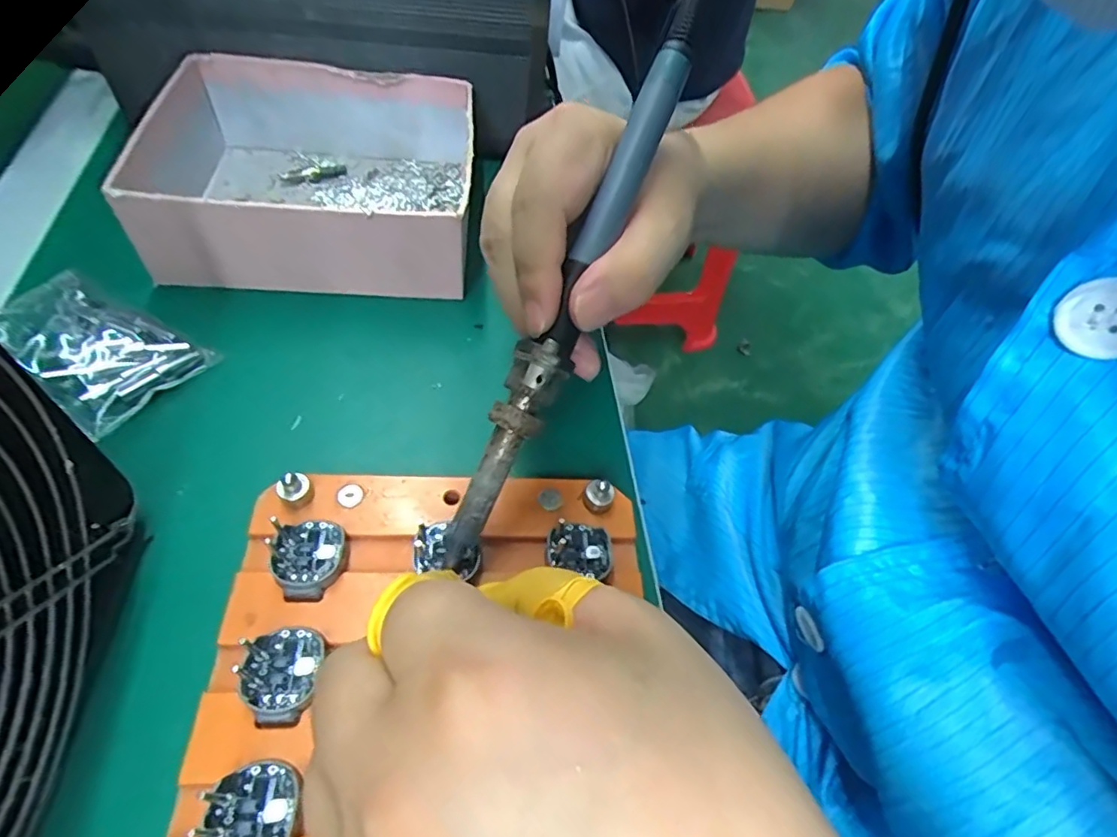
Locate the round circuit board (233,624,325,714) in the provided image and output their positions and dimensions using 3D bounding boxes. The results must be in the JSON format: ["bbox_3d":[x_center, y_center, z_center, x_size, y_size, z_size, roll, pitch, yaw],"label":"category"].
[{"bbox_3d":[-0.093,0.082,0.195,0.026,0.004,0.026,3,55,-4],"label":"round circuit board"}]

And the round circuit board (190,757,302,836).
[{"bbox_3d":[-0.092,0.116,0.171,0.027,0.005,0.028,3,55,-4],"label":"round circuit board"}]

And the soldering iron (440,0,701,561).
[{"bbox_3d":[0.009,-0.052,0.211,0.022,0.023,0.225,24,86,16],"label":"soldering iron"}]

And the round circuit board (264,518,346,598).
[{"bbox_3d":[-0.093,0.050,0.217,0.025,0.008,0.031,-19,60,-18],"label":"round circuit board"}]

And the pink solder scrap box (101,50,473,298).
[{"bbox_3d":[-0.130,-0.135,0.322,0.159,0.061,0.135,1,57,-6],"label":"pink solder scrap box"}]

